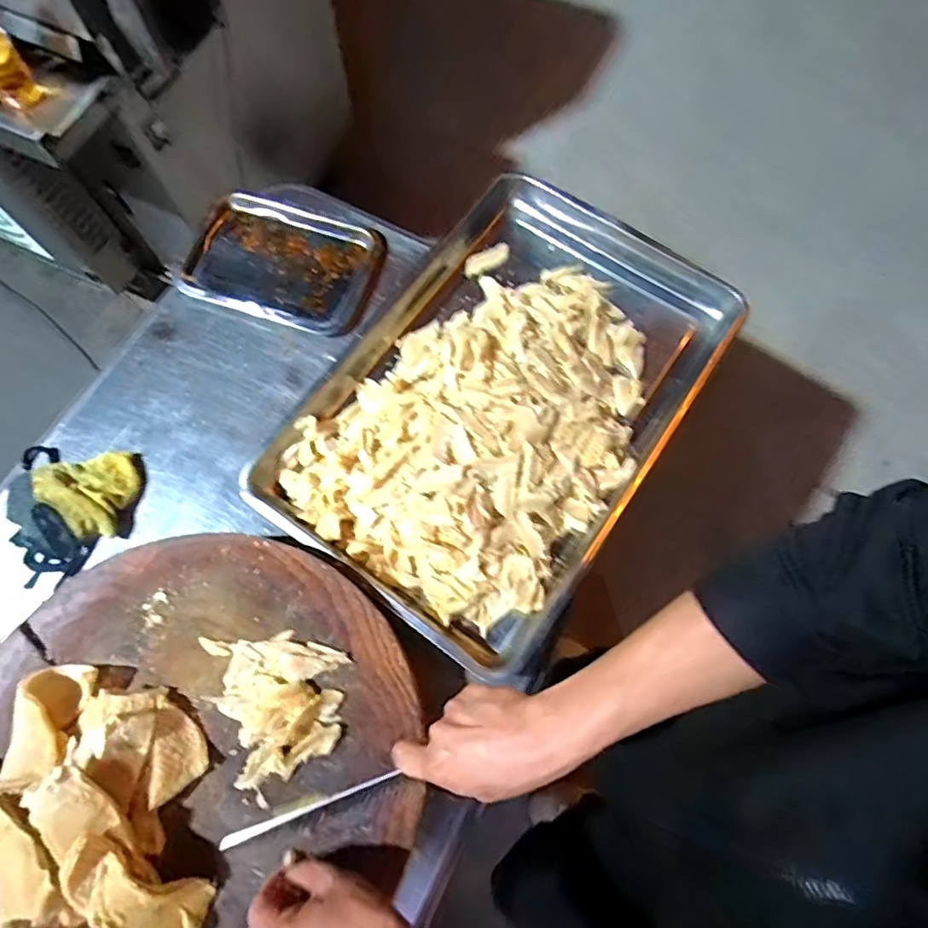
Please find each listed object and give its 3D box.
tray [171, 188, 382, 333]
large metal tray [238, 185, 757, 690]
[{"bbox_3d":[-0.257,-0.293,0.802,0.261,0.023,0.195,18,73,4],"label":"tray"},{"bbox_3d":[0.048,-0.095,0.715,0.413,0.071,0.594,34,75,9],"label":"large metal tray"}]

